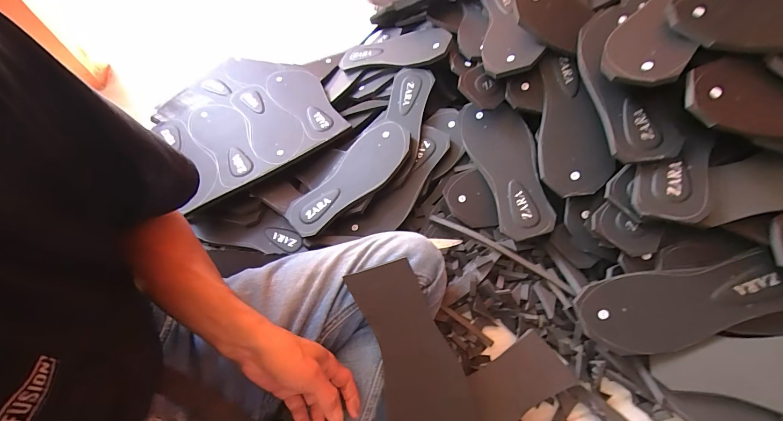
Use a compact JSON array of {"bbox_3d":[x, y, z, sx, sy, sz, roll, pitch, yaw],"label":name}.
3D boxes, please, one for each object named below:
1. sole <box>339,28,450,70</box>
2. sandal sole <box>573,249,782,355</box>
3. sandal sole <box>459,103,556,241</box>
[{"bbox_3d":[0.003,-0.325,0.668,0.252,0.020,0.104,9,56,32],"label":"sole"},{"bbox_3d":[0.373,0.122,0.419,0.243,0.011,0.095,-14,78,11],"label":"sandal sole"},{"bbox_3d":[0.191,-0.076,0.542,0.100,0.022,0.246,-24,68,16],"label":"sandal sole"}]

